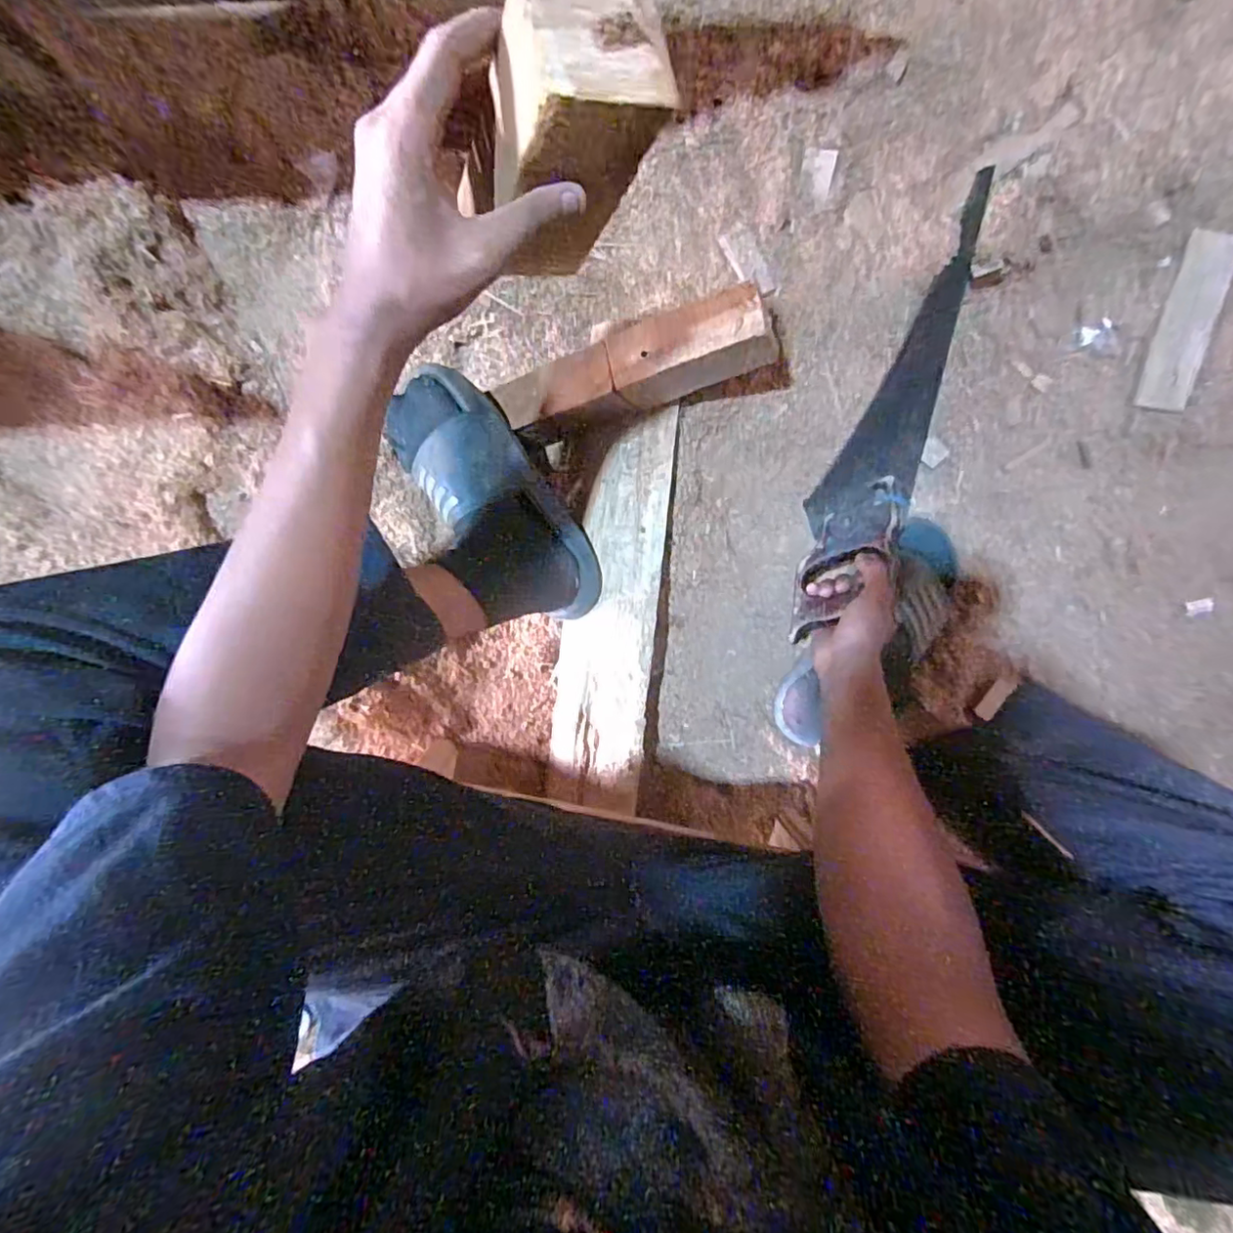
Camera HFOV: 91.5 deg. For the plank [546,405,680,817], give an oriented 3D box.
[{"bbox_3d":[-0.004,-0.003,0.622,0.102,0.056,0.413,7,96,-1],"label":"plank"}]

